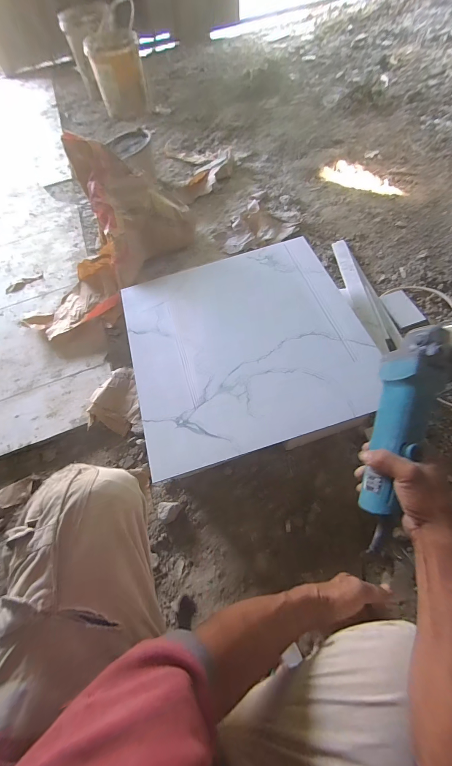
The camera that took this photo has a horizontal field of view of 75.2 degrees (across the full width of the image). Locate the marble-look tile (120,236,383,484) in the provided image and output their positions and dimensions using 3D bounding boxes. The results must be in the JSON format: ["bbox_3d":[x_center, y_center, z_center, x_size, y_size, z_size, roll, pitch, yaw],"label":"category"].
[{"bbox_3d":[0.043,-0.122,0.777,0.585,0.017,0.587,-17,63,-2],"label":"marble-look tile"}]

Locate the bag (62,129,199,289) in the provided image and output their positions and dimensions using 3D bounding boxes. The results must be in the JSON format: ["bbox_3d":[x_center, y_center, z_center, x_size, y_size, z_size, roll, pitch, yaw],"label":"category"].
[{"bbox_3d":[-0.276,-0.587,1.011,0.338,0.319,0.418,-23,62,-6],"label":"bag"}]

